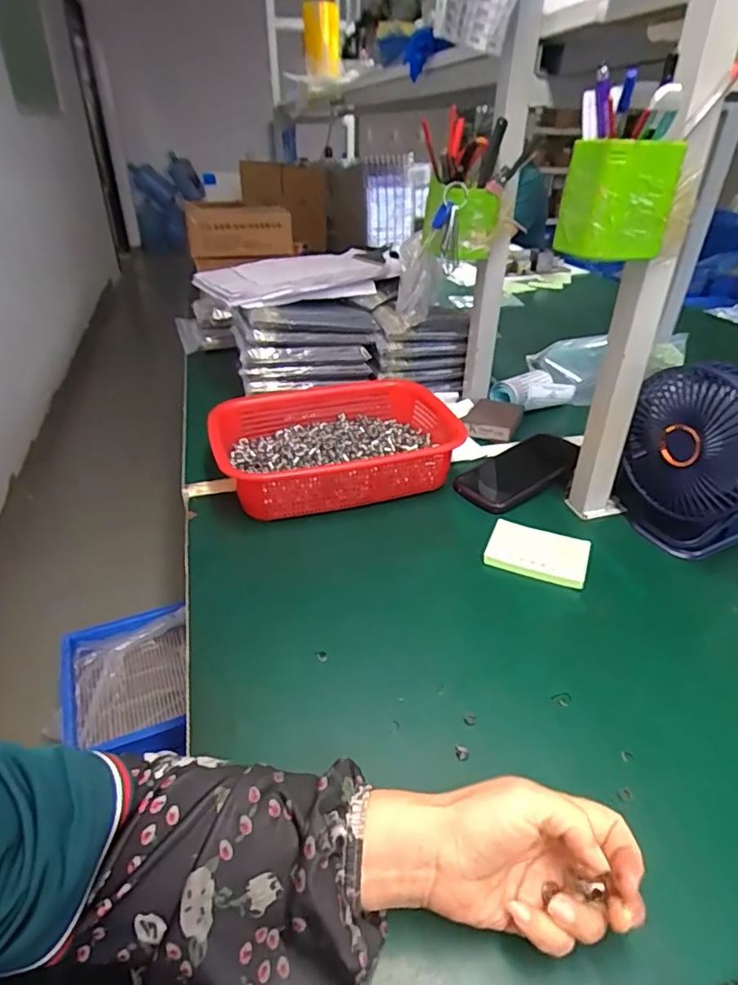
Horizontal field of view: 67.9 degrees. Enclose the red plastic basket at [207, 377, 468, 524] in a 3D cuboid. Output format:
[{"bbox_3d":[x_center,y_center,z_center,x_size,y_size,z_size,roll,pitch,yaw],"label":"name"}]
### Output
[{"bbox_3d":[-0.031,-0.057,0.680,0.294,0.075,0.214,-9,35,-15],"label":"red plastic basket"}]

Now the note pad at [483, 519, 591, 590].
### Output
[{"bbox_3d":[0.169,0.061,0.553,0.095,0.018,0.063,15,36,19],"label":"note pad"}]

